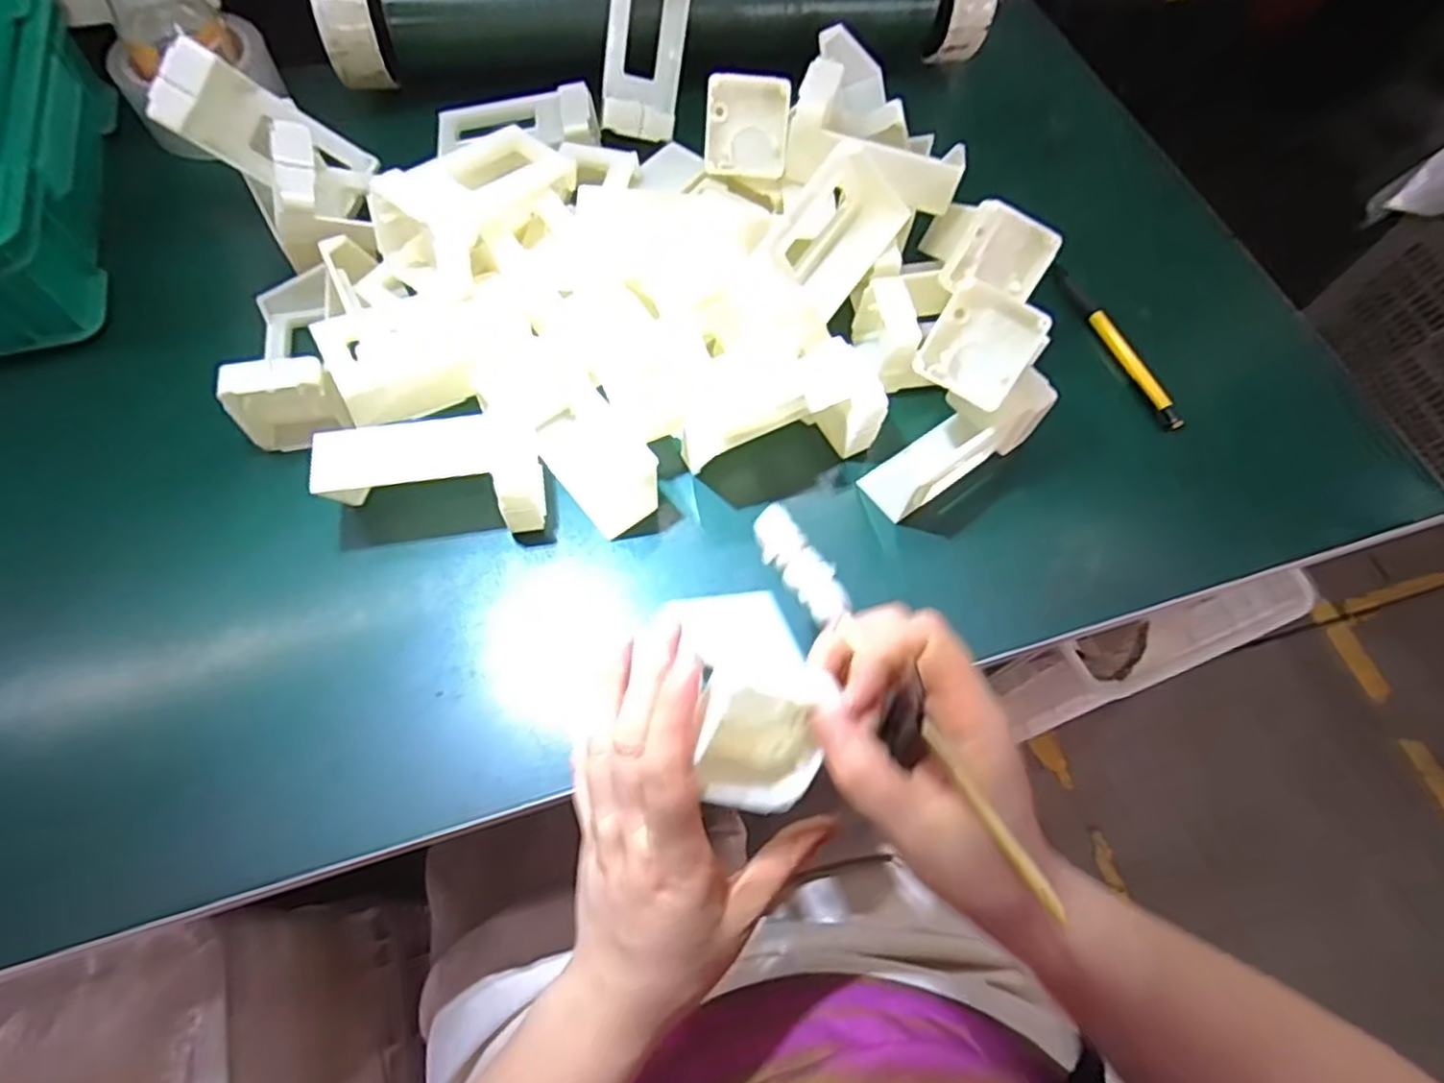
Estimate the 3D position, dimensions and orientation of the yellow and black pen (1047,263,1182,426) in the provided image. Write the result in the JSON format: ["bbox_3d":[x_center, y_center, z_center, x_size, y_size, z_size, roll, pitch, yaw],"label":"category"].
[{"bbox_3d":[0.262,-0.136,0.485,0.014,0.014,0.146,-17,67,-11],"label":"yellow and black pen"}]

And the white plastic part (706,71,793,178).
[{"bbox_3d":[0.015,-0.257,0.447,0.050,0.055,0.015,2,25,-3],"label":"white plastic part"}]

